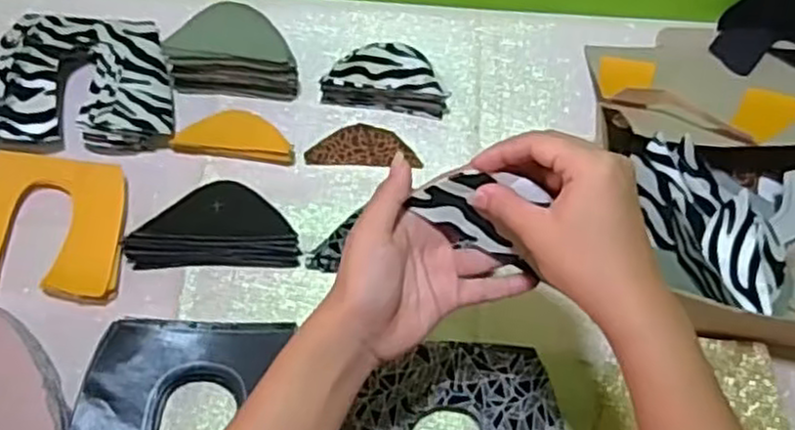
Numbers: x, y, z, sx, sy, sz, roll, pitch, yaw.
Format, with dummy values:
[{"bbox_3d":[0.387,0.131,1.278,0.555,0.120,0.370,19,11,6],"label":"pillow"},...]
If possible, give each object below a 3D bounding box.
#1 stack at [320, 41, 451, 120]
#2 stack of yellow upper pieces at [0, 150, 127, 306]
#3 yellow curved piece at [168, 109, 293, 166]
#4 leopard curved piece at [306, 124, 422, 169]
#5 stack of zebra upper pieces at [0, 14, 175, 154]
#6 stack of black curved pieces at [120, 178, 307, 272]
[{"bbox_3d":[-0.010,-0.130,0.706,0.118,0.049,0.054,5,64,0],"label":"stack"},{"bbox_3d":[-0.314,0.008,0.637,0.156,0.023,0.127,5,64,0],"label":"stack of yellow upper pieces"},{"bbox_3d":[-0.150,-0.076,0.690,0.111,0.009,0.049,8,64,1],"label":"yellow curved piece"},{"bbox_3d":[-0.032,-0.067,0.702,0.105,0.009,0.044,2,64,-2],"label":"leopard curved piece"},{"bbox_3d":[-0.296,-0.124,0.689,0.184,0.041,0.137,3,64,-1],"label":"stack of zebra upper pieces"},{"bbox_3d":[-0.158,0.007,0.644,0.145,0.034,0.078,2,64,-2],"label":"stack of black curved pieces"}]

